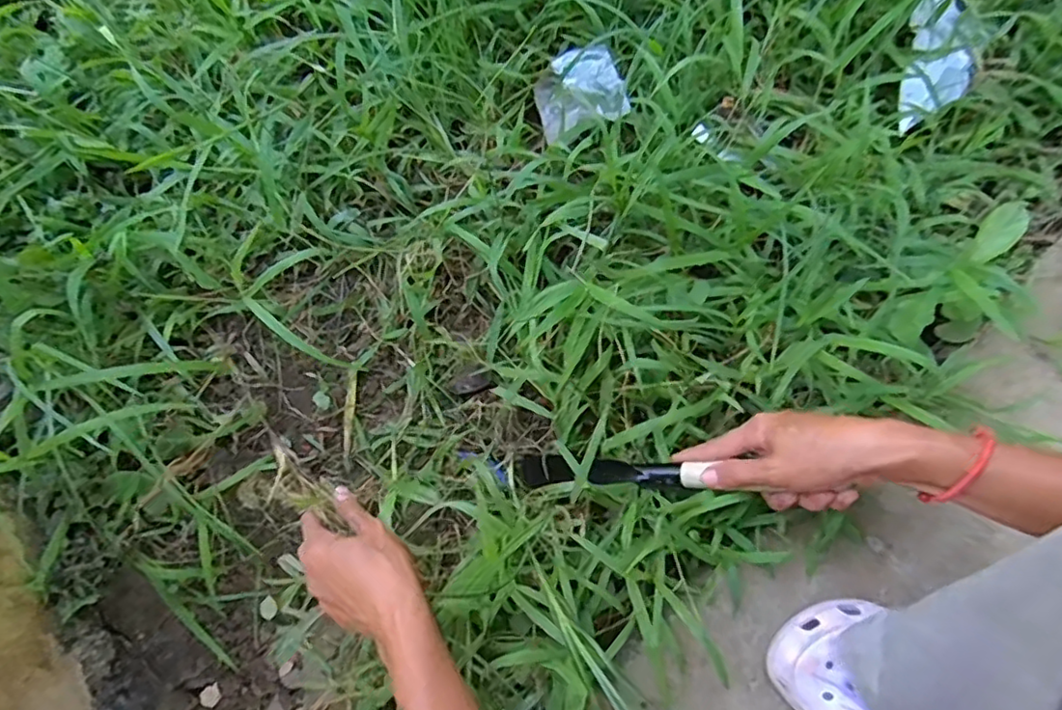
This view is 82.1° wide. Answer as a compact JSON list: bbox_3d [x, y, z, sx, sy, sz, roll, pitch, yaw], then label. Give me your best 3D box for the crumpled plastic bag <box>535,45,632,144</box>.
[{"bbox_3d":[0.051,-0.259,0.614,0.085,0.052,0.080,-13,76,-2],"label":"crumpled plastic bag"}]

